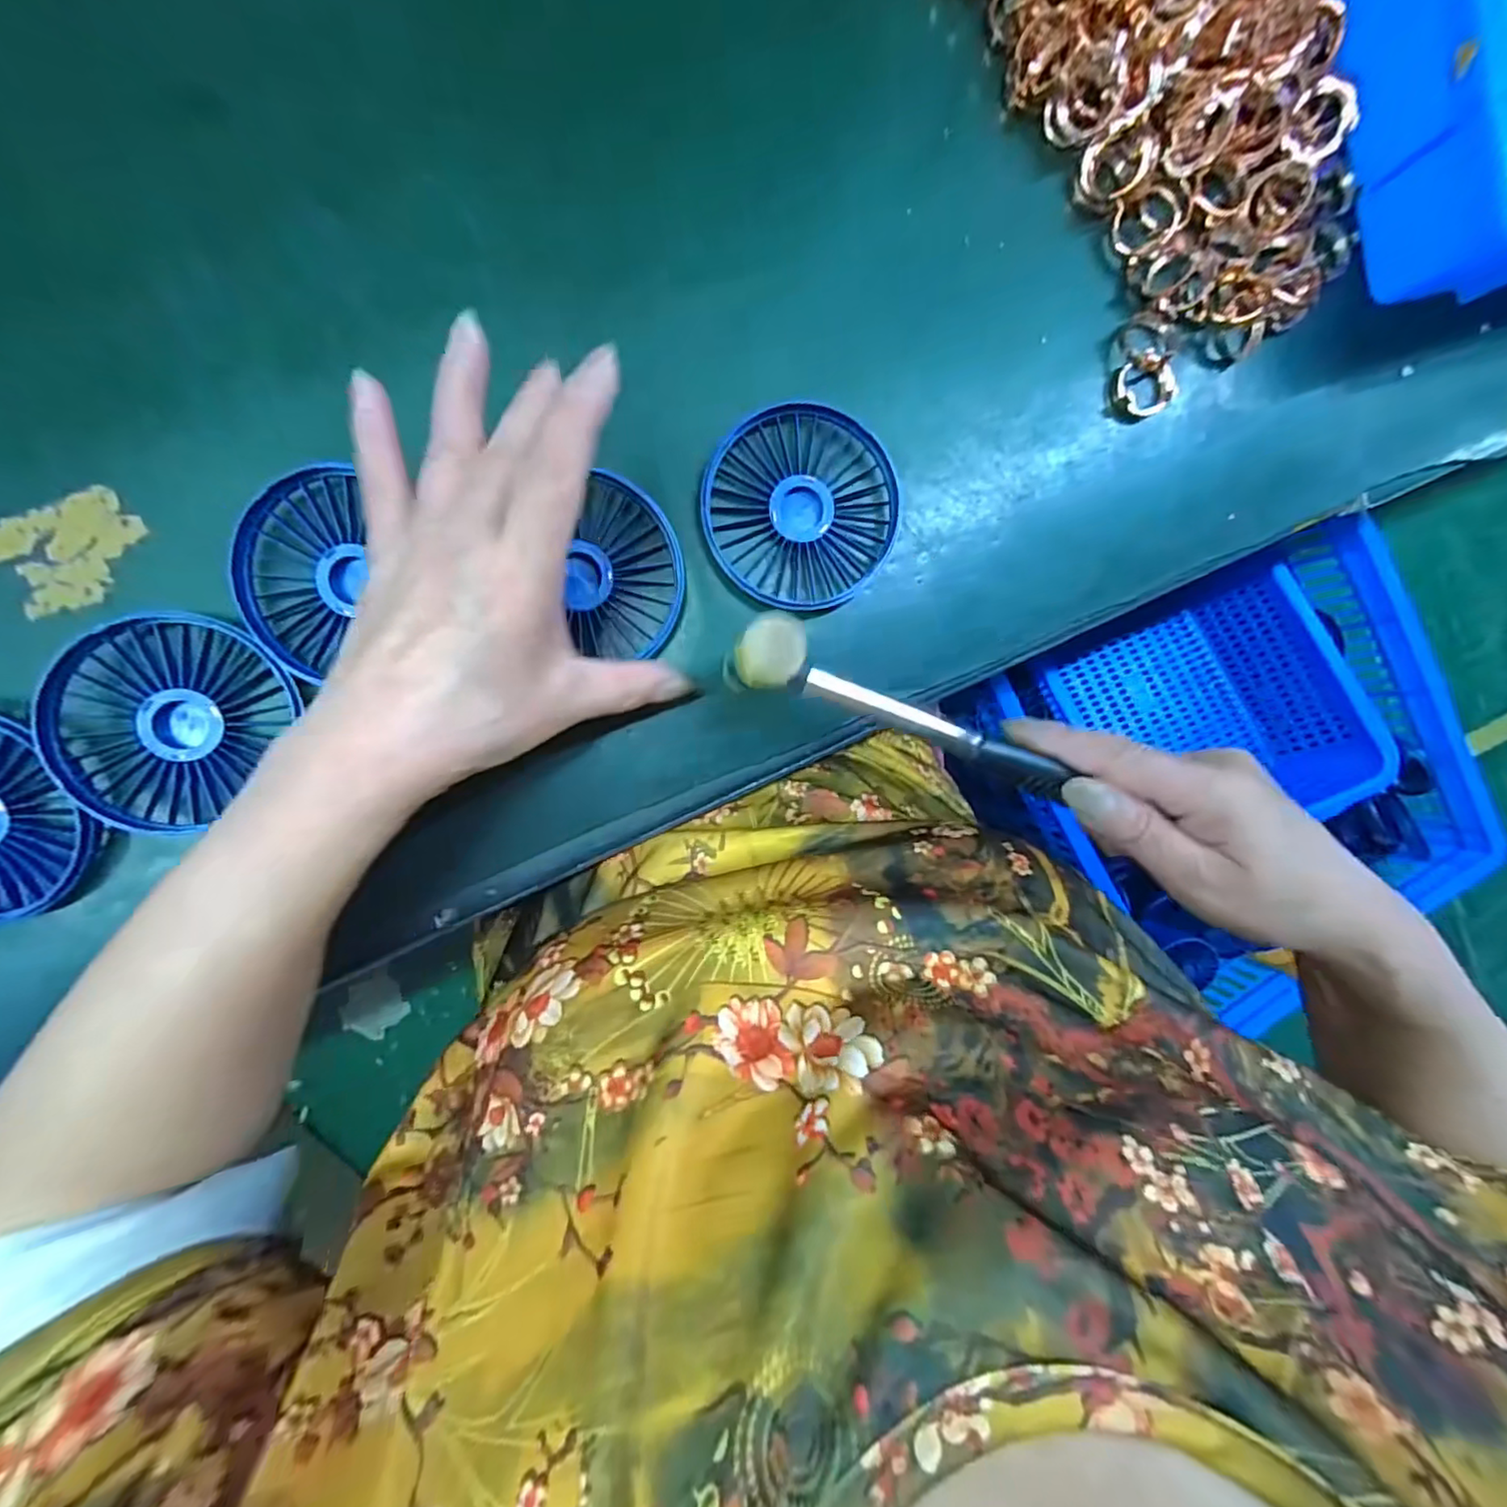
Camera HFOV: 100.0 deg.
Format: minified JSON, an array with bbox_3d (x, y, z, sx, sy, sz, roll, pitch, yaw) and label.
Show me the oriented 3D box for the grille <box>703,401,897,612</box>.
[{"bbox_3d":[0.022,-0.111,0.286,0.086,0.010,0.083,-1,95,-6],"label":"grille"}]

